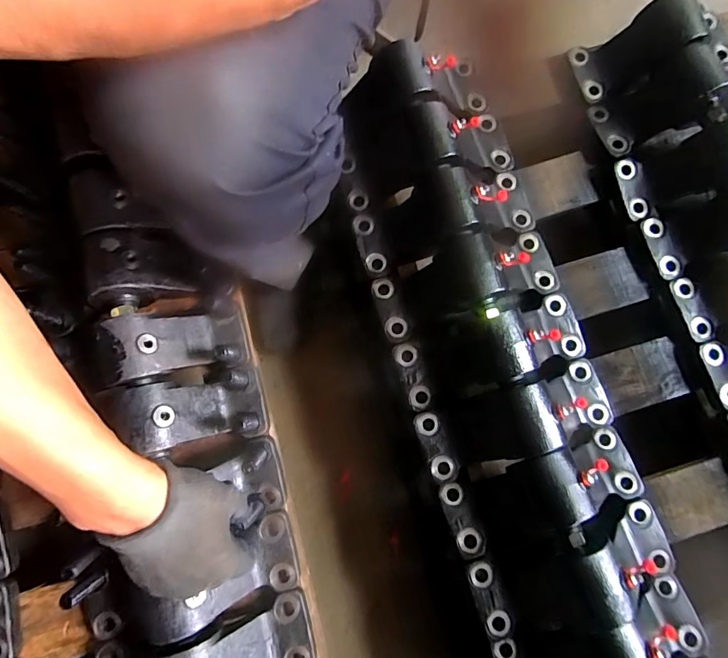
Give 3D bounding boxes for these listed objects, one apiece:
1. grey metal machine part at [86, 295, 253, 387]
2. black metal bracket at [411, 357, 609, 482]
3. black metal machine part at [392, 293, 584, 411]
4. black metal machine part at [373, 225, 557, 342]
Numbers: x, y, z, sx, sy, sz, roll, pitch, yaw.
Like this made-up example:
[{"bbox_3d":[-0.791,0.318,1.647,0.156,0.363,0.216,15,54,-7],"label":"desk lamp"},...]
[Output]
[{"bbox_3d":[-0.213,0.016,0.488,0.153,0.038,0.075,-11,78,-34],"label":"grey metal machine part"},{"bbox_3d":[0.172,0.098,0.477,0.217,0.075,0.073,-18,80,-4],"label":"black metal bracket"},{"bbox_3d":[0.147,0.019,0.507,0.218,0.101,0.086,-18,80,-4],"label":"black metal machine part"},{"bbox_3d":[0.123,-0.055,0.505,0.219,0.077,0.099,-18,80,-3],"label":"black metal machine part"}]

